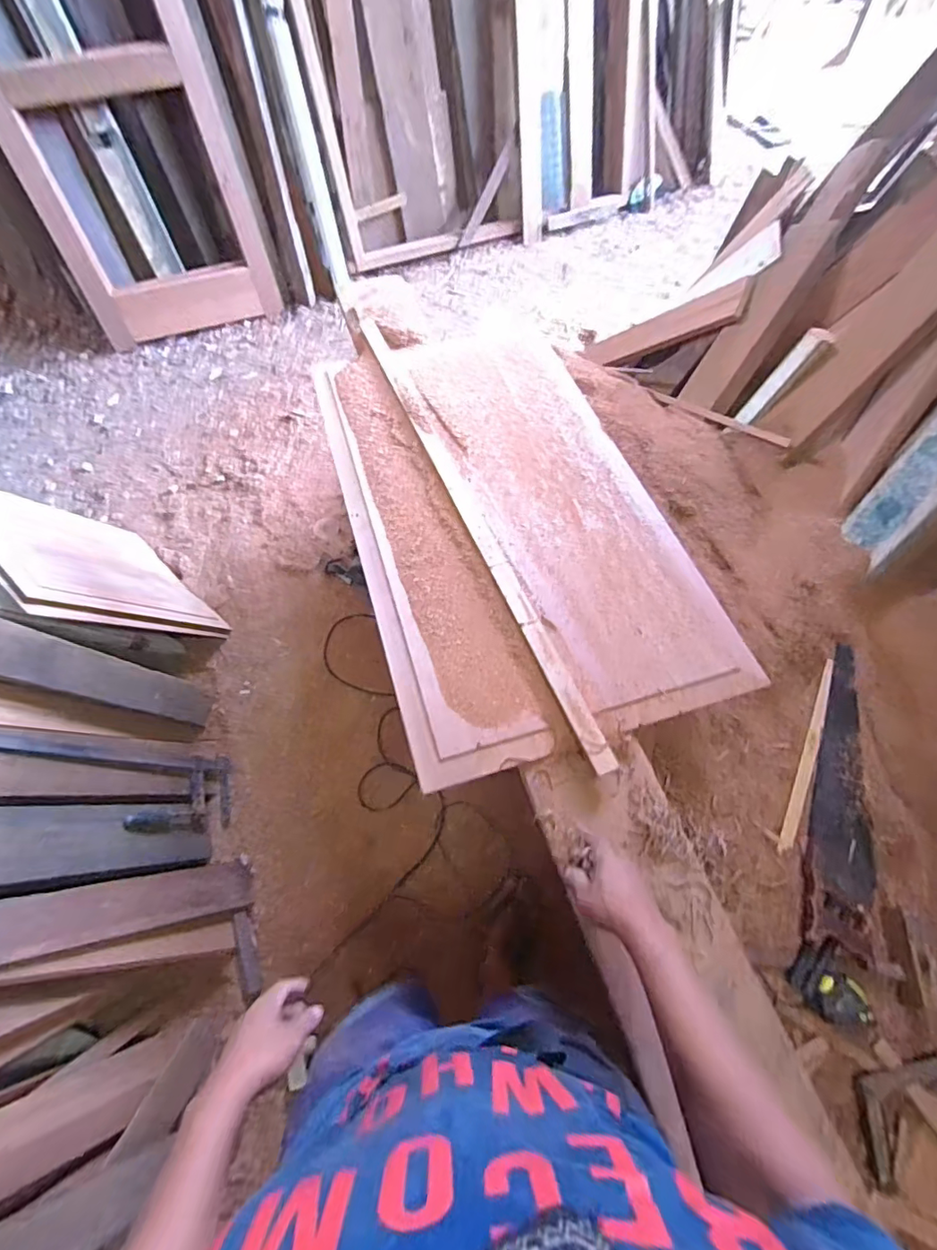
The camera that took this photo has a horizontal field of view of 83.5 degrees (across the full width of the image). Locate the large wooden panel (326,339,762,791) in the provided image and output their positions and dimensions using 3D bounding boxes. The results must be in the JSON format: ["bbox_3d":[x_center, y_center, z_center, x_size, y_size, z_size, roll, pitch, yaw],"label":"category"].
[{"bbox_3d":[0.067,-0.262,1.101,0.618,0.043,1.062,-16,62,-6],"label":"large wooden panel"}]

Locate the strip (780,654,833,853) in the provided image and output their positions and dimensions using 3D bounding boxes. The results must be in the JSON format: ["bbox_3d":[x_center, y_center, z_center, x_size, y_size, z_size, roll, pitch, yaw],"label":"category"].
[{"bbox_3d":[0.648,0.237,0.992,0.028,0.017,0.393,24,65,15],"label":"strip"}]

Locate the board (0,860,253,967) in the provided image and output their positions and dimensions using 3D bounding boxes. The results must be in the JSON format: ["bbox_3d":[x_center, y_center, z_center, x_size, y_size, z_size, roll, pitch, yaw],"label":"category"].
[{"bbox_3d":[-0.822,0.603,1.066,0.029,0.818,0.117,-9,74,36],"label":"board"}]

